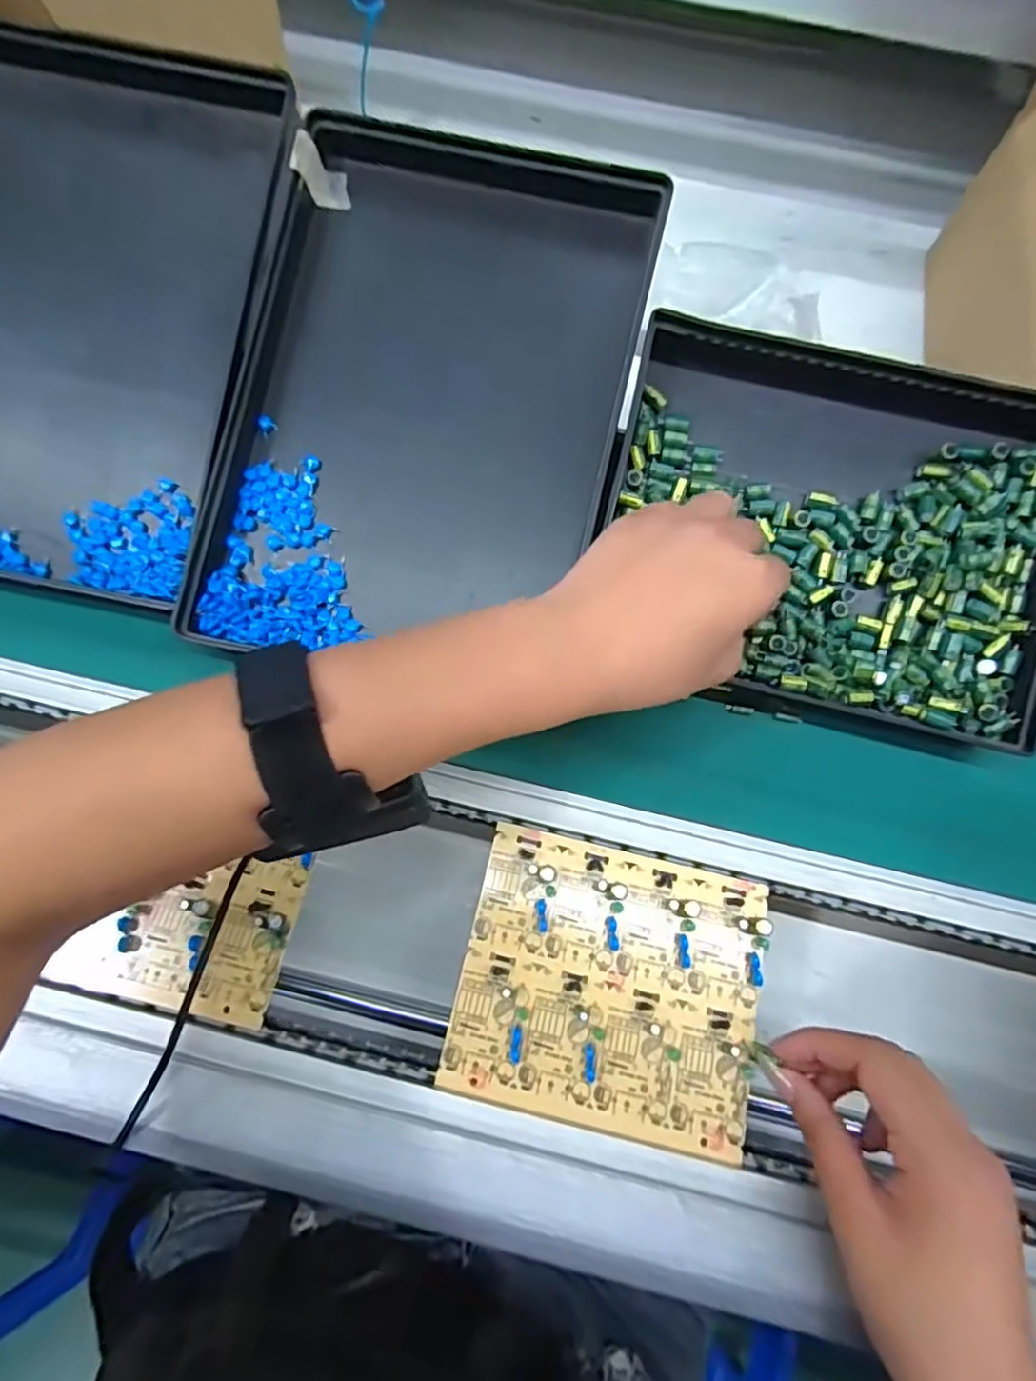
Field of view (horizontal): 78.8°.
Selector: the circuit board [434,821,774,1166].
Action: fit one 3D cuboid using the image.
[{"bbox_3d":[0.044,0.136,0.296,0.136,0.007,0.118,13,71,3],"label":"circuit board"}]

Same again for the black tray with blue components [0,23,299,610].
[{"bbox_3d":[-0.234,-0.199,0.332,0.197,0.041,0.292,13,89,-4],"label":"black tray with blue components"}]

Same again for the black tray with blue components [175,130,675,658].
[{"bbox_3d":[-0.045,-0.153,0.330,0.193,0.024,0.284,13,87,0],"label":"black tray with blue components"}]

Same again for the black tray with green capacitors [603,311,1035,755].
[{"bbox_3d":[0.157,-0.075,0.316,0.220,0.043,0.167,12,87,4],"label":"black tray with green capacitors"}]

